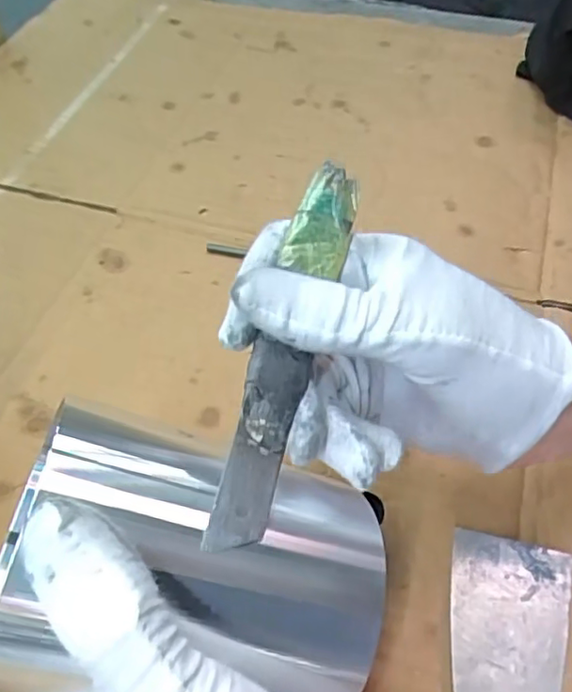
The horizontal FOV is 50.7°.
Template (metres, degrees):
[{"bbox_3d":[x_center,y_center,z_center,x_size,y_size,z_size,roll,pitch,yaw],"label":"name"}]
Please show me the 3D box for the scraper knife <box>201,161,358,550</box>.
[{"bbox_3d":[0.000,-0.002,0.200,0.020,0.011,0.137,25,65,-18],"label":"scraper knife"}]

